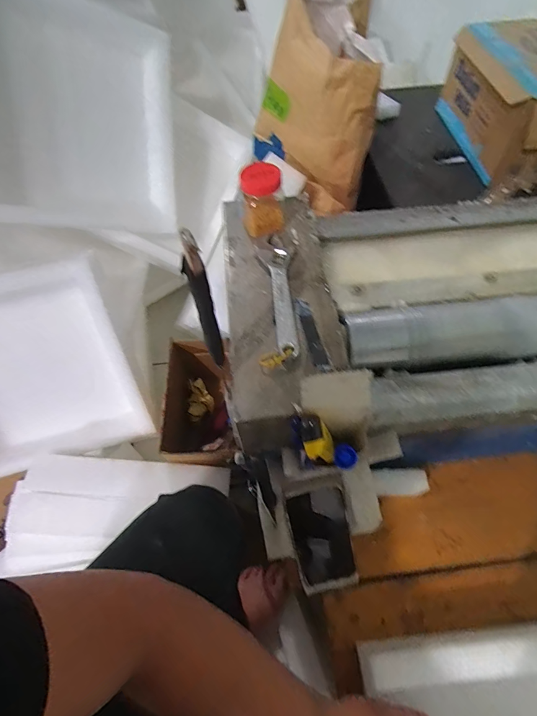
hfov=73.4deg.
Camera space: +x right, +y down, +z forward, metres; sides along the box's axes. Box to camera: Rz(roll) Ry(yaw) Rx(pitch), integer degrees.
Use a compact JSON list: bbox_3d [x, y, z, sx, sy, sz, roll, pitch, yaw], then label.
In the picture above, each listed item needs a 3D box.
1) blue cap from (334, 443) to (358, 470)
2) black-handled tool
[{"bbox_3d":[0.071,0.091,0.336,0.021,0.008,0.022,-1,59,1],"label":"blue cap"},{"bbox_3d":[-0.050,-0.038,0.291,0.013,0.145,0.024,-5,59,-2],"label":"black-handled tool"}]

